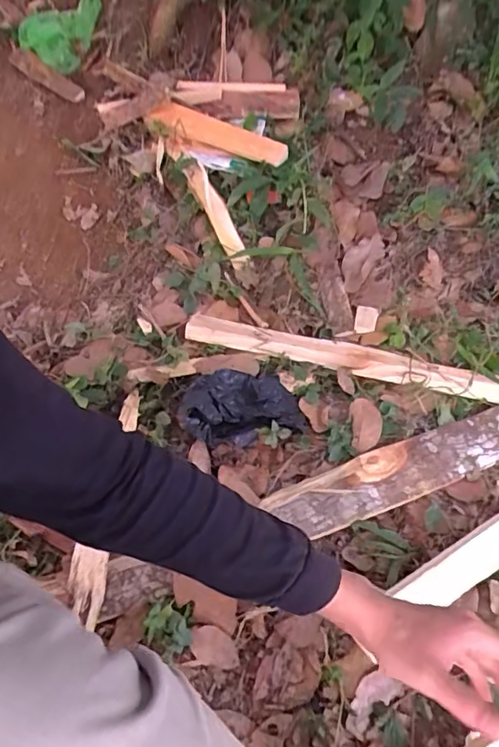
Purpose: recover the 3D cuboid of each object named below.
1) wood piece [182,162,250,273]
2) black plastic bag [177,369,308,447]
[{"bbox_3d":[-0.060,-0.319,1.101,0.050,0.027,0.232,-22,79,-19],"label":"wood piece"},{"bbox_3d":[-0.015,0.050,0.864,0.193,0.071,0.143,-4,44,-2],"label":"black plastic bag"}]

